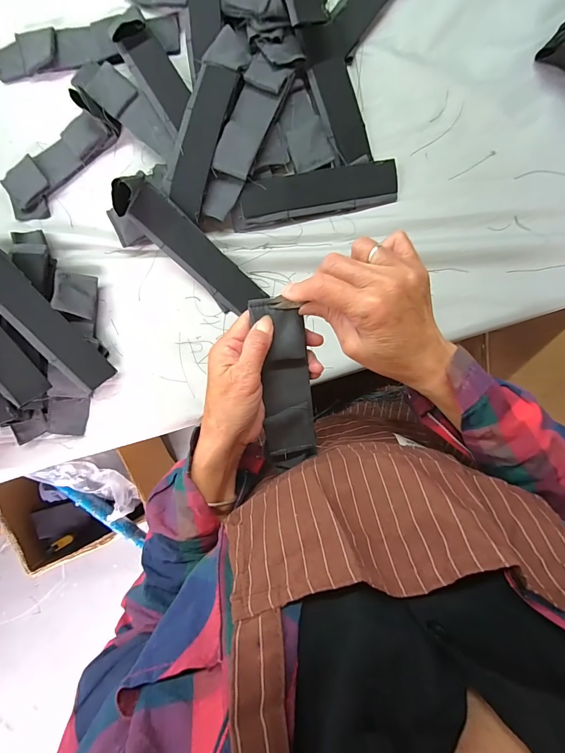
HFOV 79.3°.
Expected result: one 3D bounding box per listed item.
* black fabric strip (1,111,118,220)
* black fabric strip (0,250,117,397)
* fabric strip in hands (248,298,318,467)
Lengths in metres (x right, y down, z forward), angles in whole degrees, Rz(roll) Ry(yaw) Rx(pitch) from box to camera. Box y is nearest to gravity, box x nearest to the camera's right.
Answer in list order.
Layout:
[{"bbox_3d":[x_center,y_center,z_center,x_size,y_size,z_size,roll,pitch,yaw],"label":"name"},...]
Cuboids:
[{"bbox_3d":[-0.282,-0.263,0.425,0.156,0.017,0.057,-44,87,3],"label":"black fabric strip"},{"bbox_3d":[-0.279,-0.064,0.395,0.043,0.022,0.191,-36,106,4],"label":"black fabric strip"},{"bbox_3d":[0.003,0.013,0.312,0.046,0.023,0.163,-4,111,4],"label":"fabric strip in hands"}]

